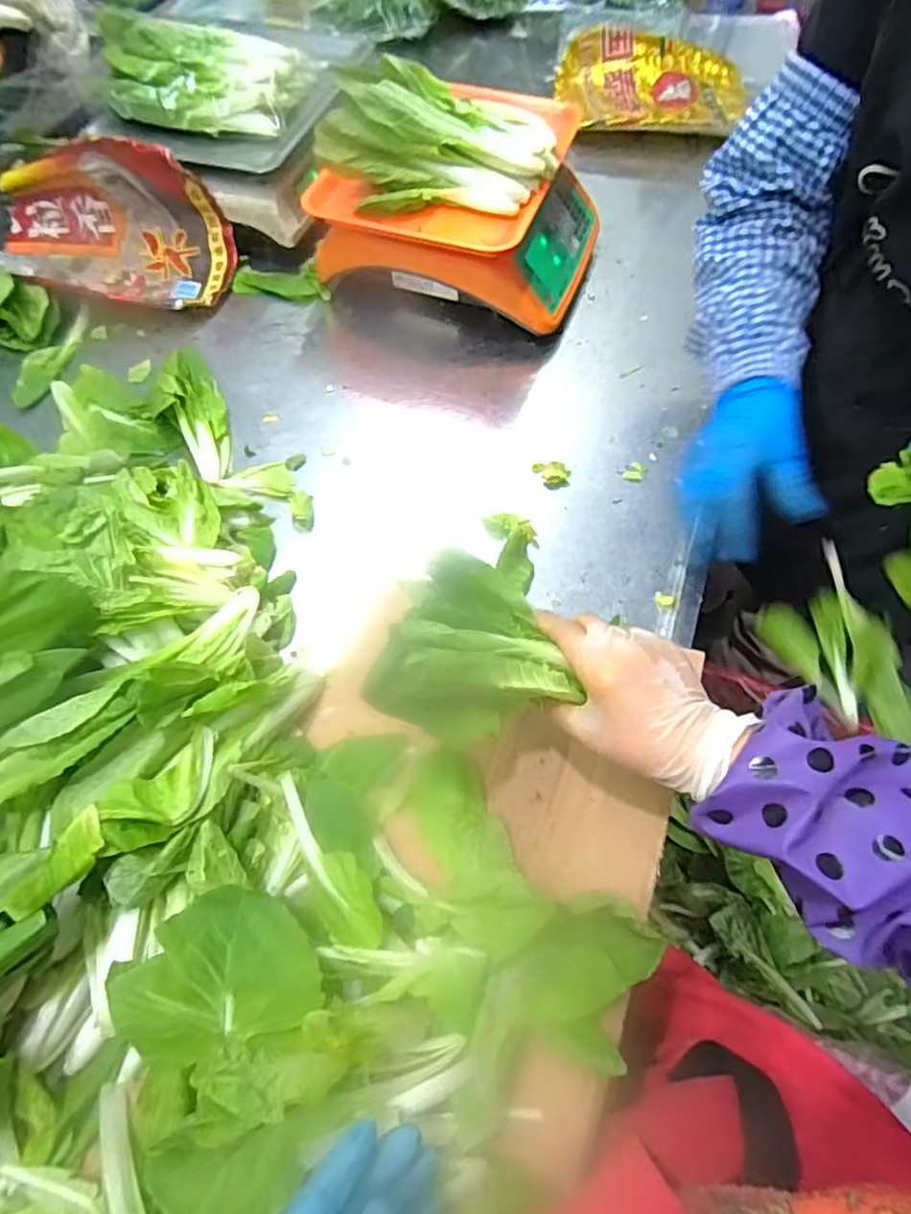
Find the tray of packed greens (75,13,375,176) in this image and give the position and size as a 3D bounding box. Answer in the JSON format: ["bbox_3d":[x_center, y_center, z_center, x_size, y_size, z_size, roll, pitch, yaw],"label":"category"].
[{"bbox_3d":[-0.271,-0.648,0.763,0.241,0.074,0.294,17,62,8],"label":"tray of packed greens"}]

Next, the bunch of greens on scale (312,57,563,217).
[{"bbox_3d":[-0.018,-0.476,0.643,0.238,0.083,0.122,-1,61,-2],"label":"bunch of greens on scale"}]

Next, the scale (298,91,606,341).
[{"bbox_3d":[0.013,-0.465,0.751,0.288,0.131,0.288,16,62,8],"label":"scale"}]

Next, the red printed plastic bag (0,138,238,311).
[{"bbox_3d":[-0.428,-0.435,0.733,0.309,0.117,0.156,16,62,8],"label":"red printed plastic bag"}]

